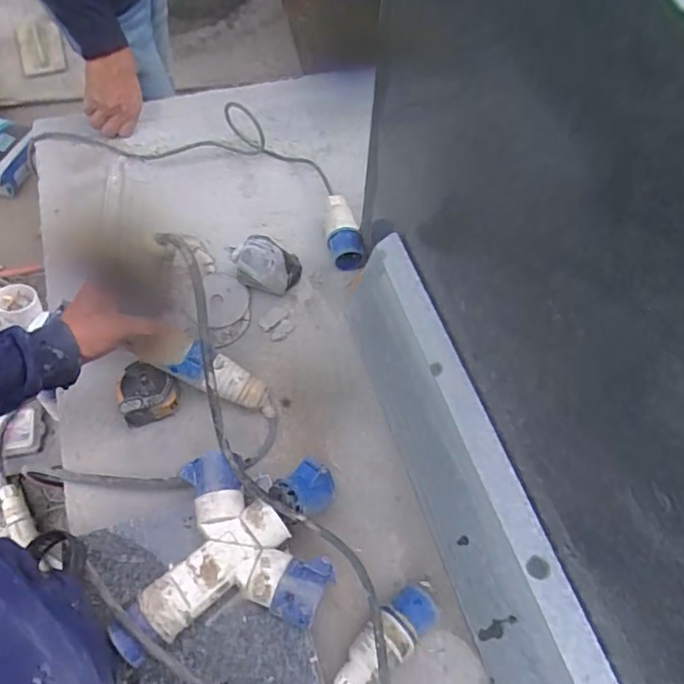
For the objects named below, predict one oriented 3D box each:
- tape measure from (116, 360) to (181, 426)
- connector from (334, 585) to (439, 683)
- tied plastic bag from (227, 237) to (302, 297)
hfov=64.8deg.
[{"bbox_3d":[-0.234,0.062,0.654,0.066,0.045,0.064,1,61,-2],"label":"tape measure"},{"bbox_3d":[0.042,0.289,0.518,0.119,0.040,0.044,-39,70,-21],"label":"connector"},{"bbox_3d":[-0.105,-0.101,0.733,0.096,0.076,0.053,5,61,1],"label":"tied plastic bag"}]

